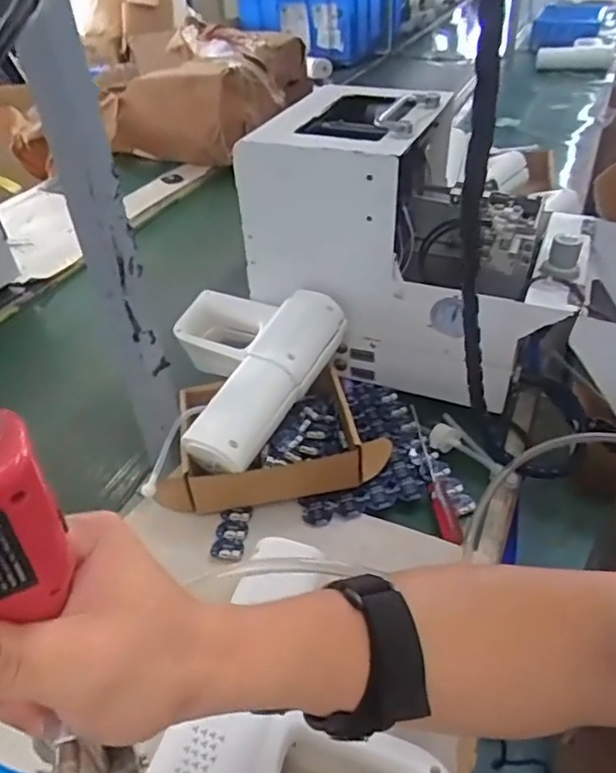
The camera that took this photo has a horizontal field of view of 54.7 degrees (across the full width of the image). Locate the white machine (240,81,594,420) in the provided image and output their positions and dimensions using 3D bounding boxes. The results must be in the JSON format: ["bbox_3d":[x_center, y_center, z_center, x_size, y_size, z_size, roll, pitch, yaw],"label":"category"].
[{"bbox_3d":[0.118,-0.156,0.676,0.331,0.278,0.224,10,42,14],"label":"white machine"}]

